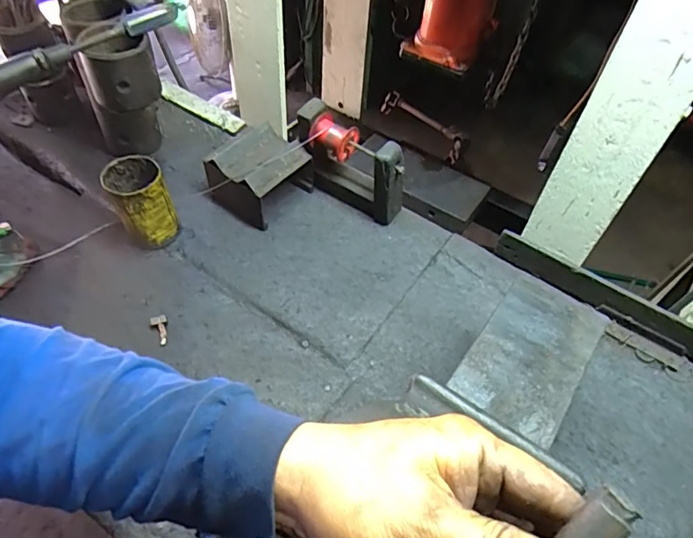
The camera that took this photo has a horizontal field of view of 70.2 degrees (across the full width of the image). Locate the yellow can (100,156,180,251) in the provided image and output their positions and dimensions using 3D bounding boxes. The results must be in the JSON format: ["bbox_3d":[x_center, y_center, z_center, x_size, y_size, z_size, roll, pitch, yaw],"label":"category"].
[{"bbox_3d":[-0.291,-0.090,0.703,0.074,0.120,0.077,2,49,-2],"label":"yellow can"}]

